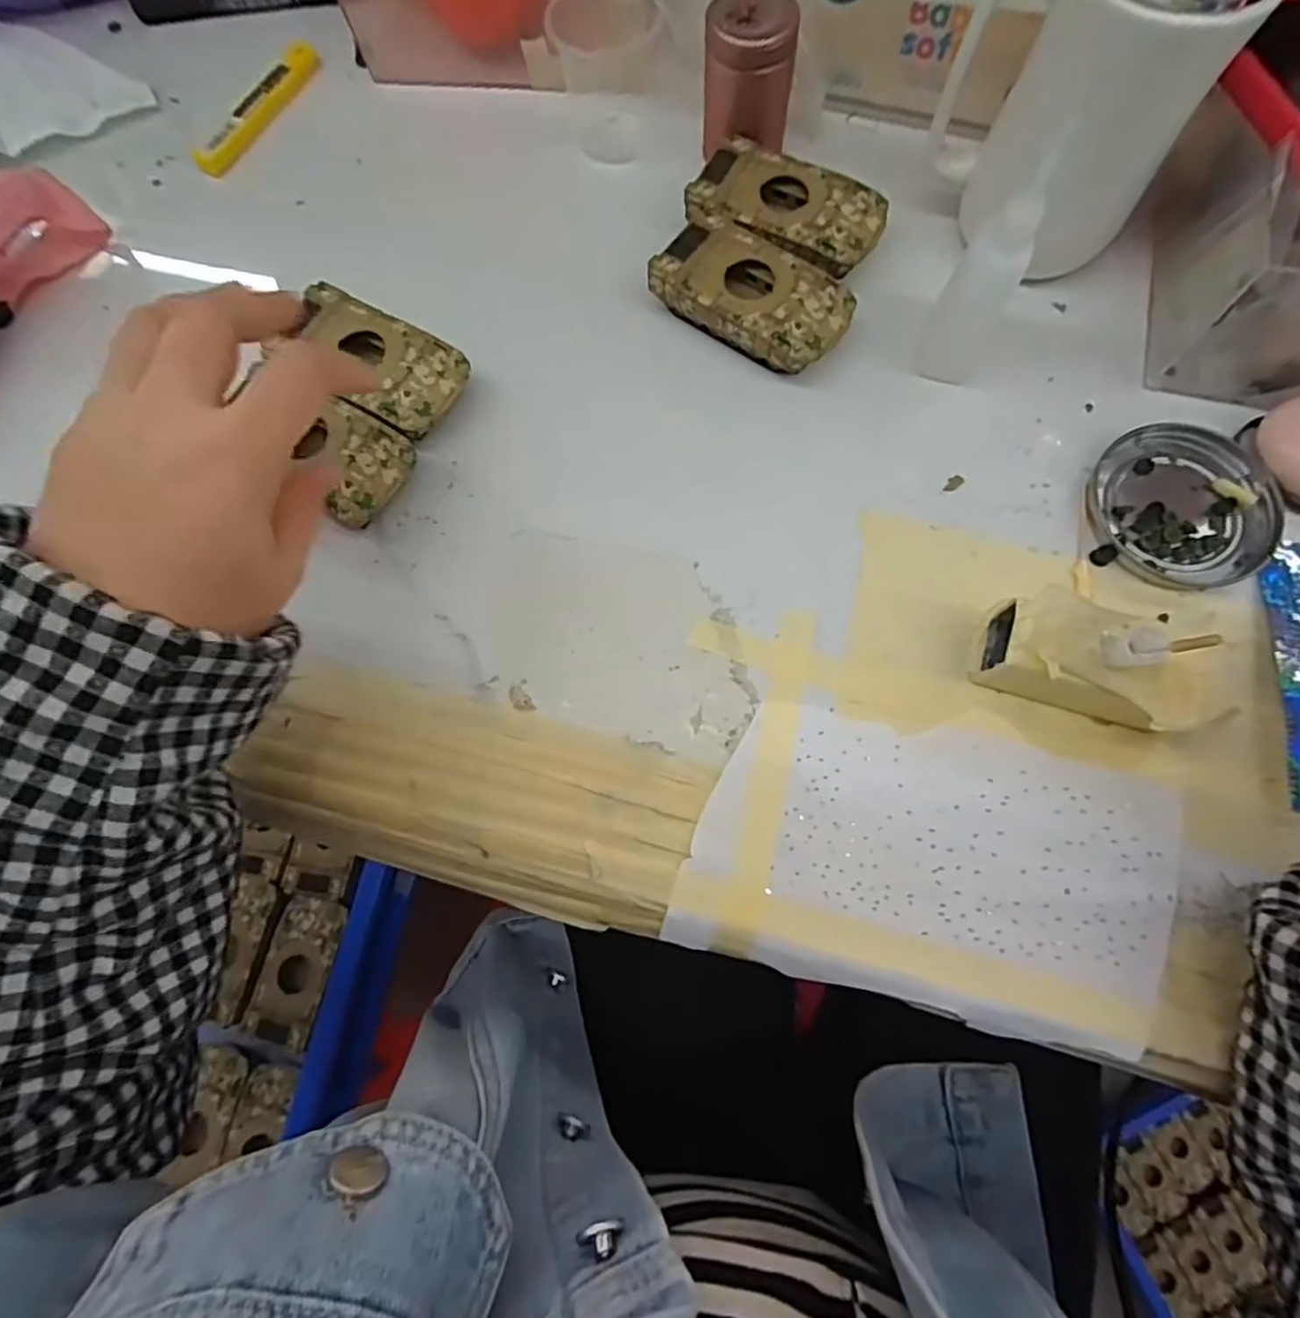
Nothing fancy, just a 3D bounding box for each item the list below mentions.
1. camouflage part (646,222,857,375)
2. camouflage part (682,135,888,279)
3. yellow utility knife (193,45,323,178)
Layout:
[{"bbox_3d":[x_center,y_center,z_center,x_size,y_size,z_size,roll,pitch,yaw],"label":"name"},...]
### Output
[{"bbox_3d":[0.050,-0.177,0.327,0.094,0.025,0.053,34,79,11],"label":"camouflage part"},{"bbox_3d":[0.070,-0.228,0.340,0.095,0.024,0.057,23,77,8],"label":"camouflage part"},{"bbox_3d":[-0.232,-0.327,0.389,0.018,0.011,0.103,26,77,9],"label":"yellow utility knife"}]

